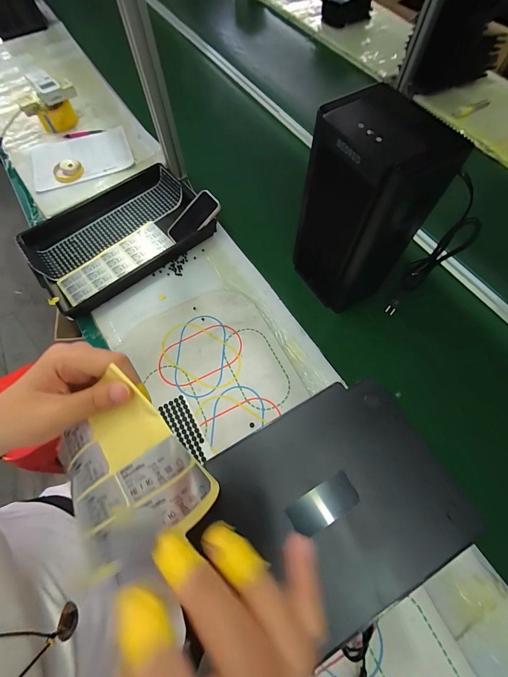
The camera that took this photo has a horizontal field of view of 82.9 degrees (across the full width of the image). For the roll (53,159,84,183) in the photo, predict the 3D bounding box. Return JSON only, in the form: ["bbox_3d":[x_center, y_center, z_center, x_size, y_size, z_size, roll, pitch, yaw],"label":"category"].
[{"bbox_3d":[-0.551,-0.497,0.854,0.084,0.024,0.084,0,67,0],"label":"roll"}]

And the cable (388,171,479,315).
[{"bbox_3d":[0.361,-0.165,0.589,0.078,0.285,0.030,34,45,14],"label":"cable"}]

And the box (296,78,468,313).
[{"bbox_3d":[0.189,-0.222,0.544,0.116,0.355,0.178,-29,70,-12],"label":"box"}]

